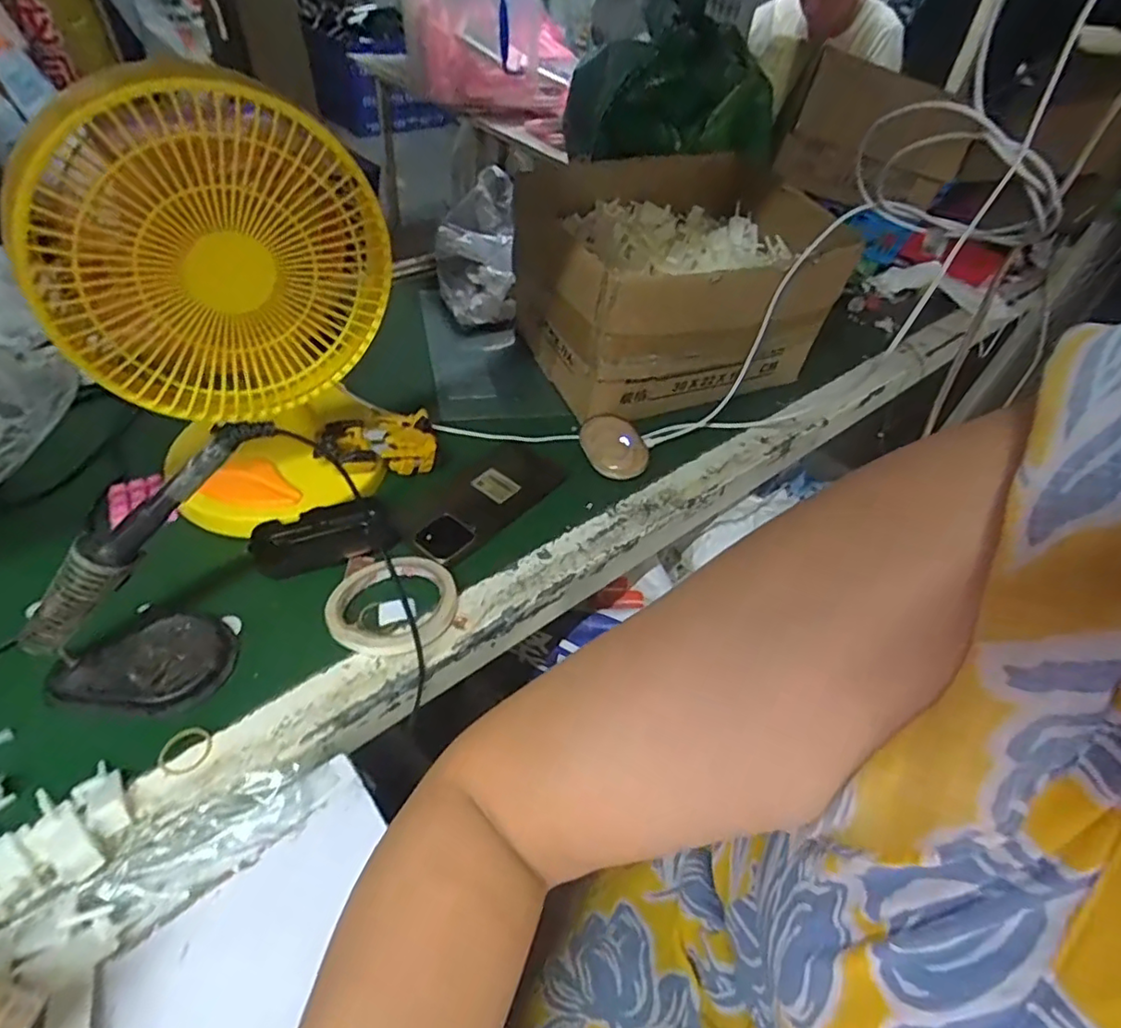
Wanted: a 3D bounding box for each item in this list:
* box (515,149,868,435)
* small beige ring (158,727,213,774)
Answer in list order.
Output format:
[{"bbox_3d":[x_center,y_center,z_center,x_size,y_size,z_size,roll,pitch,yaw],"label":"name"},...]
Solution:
[{"bbox_3d":[0.131,-0.273,0.716,0.321,0.173,0.289,-14,50,-19],"label":"box"},{"bbox_3d":[-0.241,0.152,0.393,0.031,0.004,0.028,-23,53,-25],"label":"small beige ring"}]

